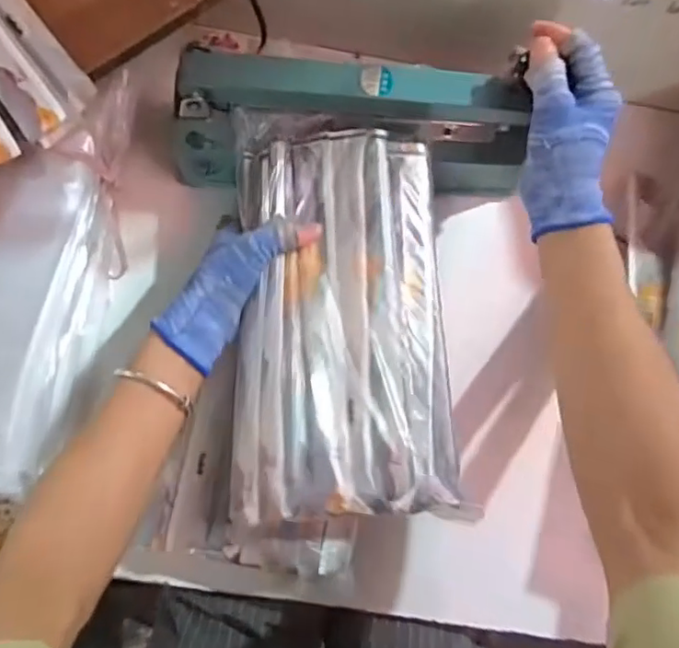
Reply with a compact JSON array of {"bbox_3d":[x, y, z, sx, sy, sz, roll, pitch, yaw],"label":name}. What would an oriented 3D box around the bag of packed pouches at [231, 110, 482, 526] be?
[{"bbox_3d":[0.000,-0.017,0.406,0.146,0.030,0.292,-1,76,-4],"label":"bag of packed pouches"}]

